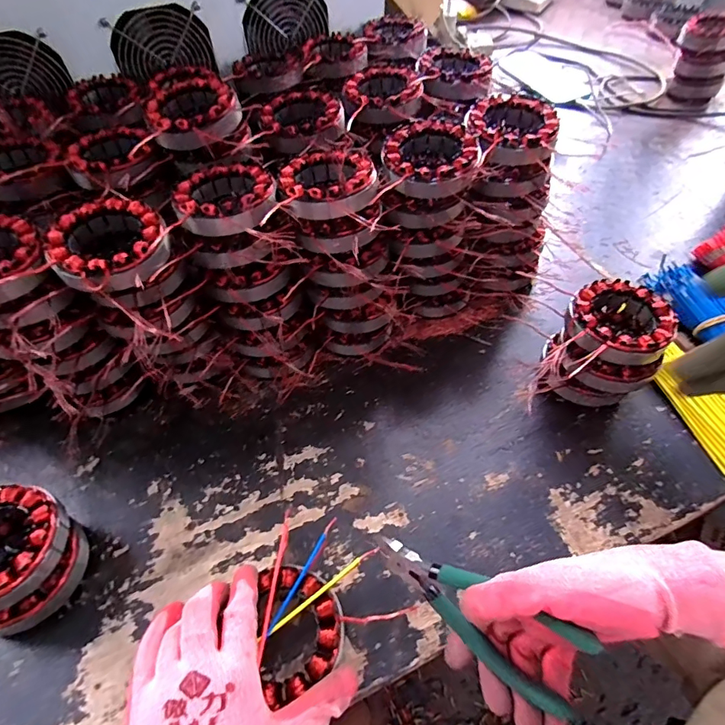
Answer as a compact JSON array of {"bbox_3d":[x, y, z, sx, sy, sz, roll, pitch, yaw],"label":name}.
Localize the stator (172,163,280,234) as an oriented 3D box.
[{"bbox_3d":[-0.116,-0.140,0.388,0.083,0.032,0.086,-1,53,1],"label":"stator"}]

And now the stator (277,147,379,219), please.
[{"bbox_3d":[-0.030,-0.160,0.396,0.080,0.026,0.091,-13,54,-9],"label":"stator"}]

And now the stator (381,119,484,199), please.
[{"bbox_3d":[0.063,-0.188,0.409,0.087,0.027,0.082,9,53,8],"label":"stator"}]

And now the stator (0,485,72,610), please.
[{"bbox_3d":[-0.269,0.134,0.329,0.081,0.028,0.085,20,57,16],"label":"stator"}]

